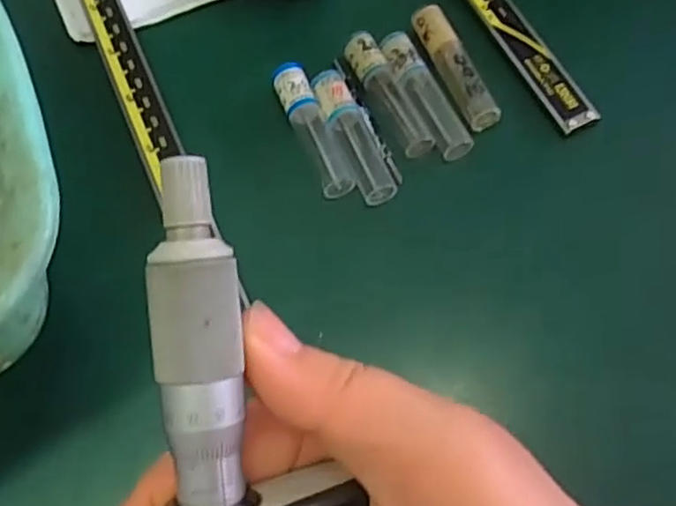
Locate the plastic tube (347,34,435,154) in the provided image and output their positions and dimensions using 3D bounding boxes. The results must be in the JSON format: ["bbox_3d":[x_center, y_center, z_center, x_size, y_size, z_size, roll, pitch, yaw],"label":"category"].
[{"bbox_3d":[0.020,-0.063,0.269,0.013,0.011,0.056,-26,70,-12],"label":"plastic tube"}]

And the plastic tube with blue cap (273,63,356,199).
[{"bbox_3d":[-0.010,-0.047,0.265,0.013,0.016,0.058,-20,69,-9],"label":"plastic tube with blue cap"}]

